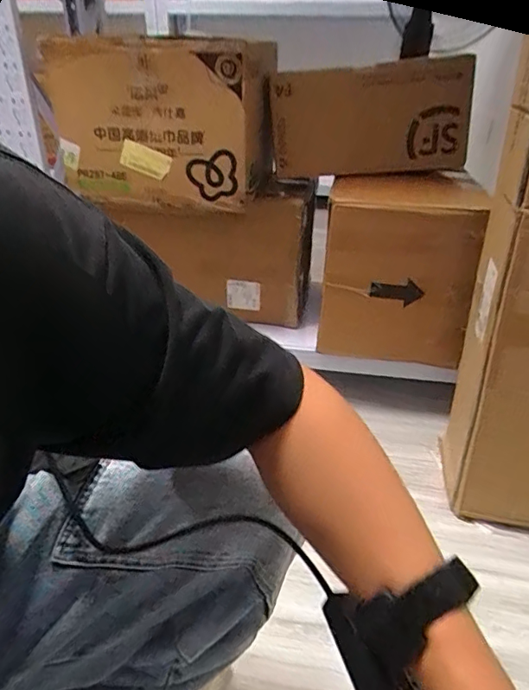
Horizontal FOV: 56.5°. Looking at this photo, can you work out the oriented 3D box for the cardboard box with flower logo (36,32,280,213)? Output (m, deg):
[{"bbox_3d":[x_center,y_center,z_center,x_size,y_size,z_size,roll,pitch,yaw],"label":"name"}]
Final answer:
[{"bbox_3d":[-0.198,-0.476,1.054,0.412,0.292,0.277,3,30,5],"label":"cardboard box with flower logo"}]

